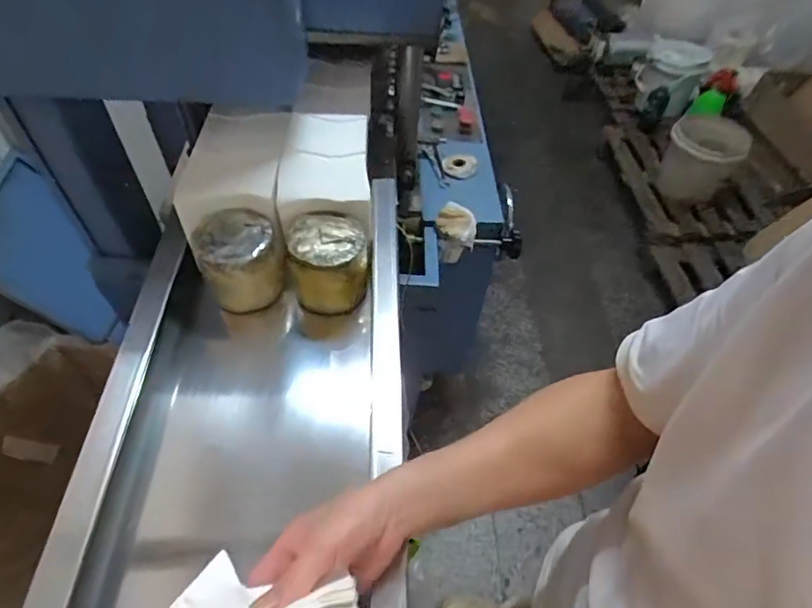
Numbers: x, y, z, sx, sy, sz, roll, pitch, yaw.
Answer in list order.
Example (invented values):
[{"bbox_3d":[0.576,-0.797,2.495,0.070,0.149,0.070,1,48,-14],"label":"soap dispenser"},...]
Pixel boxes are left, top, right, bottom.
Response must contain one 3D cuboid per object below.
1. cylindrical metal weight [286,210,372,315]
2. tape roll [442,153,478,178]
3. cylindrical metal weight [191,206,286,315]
[{"bbox_3d":[-0.098,-0.047,0.647,0.097,0.103,0.103,4,53,0],"label":"cylindrical metal weight"},{"bbox_3d":[0.126,-0.316,1.139,0.086,0.017,0.086,1,53,-2],"label":"tape roll"},{"bbox_3d":[-0.210,-0.054,0.639,0.097,0.095,0.089,-22,57,-18],"label":"cylindrical metal weight"}]

